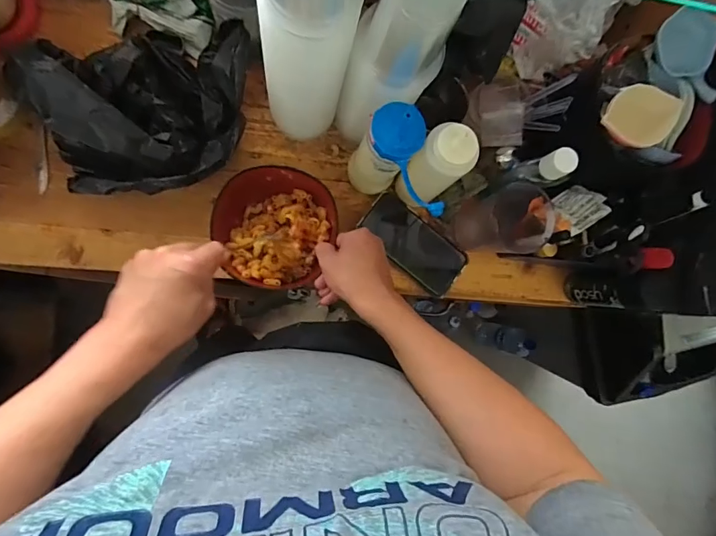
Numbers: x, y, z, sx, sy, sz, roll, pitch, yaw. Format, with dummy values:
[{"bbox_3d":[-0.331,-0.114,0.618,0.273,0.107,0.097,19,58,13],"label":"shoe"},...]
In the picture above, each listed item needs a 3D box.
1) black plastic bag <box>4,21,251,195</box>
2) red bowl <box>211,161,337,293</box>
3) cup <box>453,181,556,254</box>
[{"bbox_3d":[-0.240,-0.189,0.491,0.197,0.107,0.212,12,88,-8],"label":"black plastic bag"},{"bbox_3d":[-0.109,-0.053,0.548,0.144,0.062,0.151,0,90,-8],"label":"red bowl"},{"bbox_3d":[0.191,-0.063,0.561,0.079,0.121,0.081,0,90,-8],"label":"cup"}]

